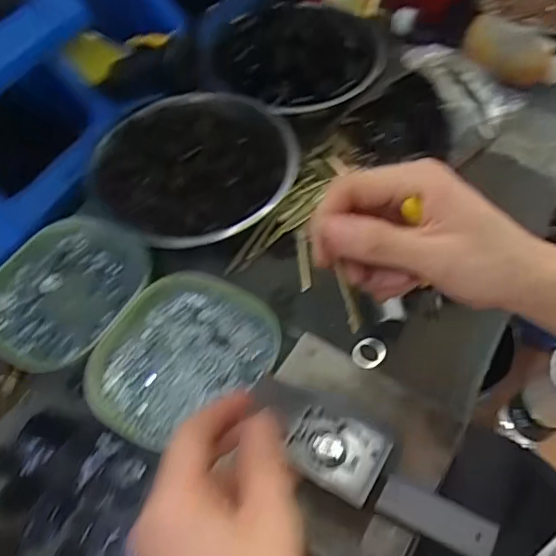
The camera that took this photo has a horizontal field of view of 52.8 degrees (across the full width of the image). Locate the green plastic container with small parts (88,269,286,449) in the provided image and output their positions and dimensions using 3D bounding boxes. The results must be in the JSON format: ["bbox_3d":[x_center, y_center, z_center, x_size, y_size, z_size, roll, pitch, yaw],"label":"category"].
[{"bbox_3d":[-0.082,0.068,0.479,0.130,0.030,0.151,24,61,15],"label":"green plastic container with small parts"}]

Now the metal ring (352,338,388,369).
[{"bbox_3d":[0.081,0.066,0.498,0.030,0.005,0.026,-41,58,2],"label":"metal ring"}]

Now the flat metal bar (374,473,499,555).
[{"bbox_3d":[0.111,0.169,0.395,0.079,0.014,0.030,25,61,15],"label":"flat metal bar"}]

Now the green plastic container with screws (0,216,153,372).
[{"bbox_3d":[-0.200,0.014,0.524,0.132,0.041,0.149,31,63,18],"label":"green plastic container with screws"}]

